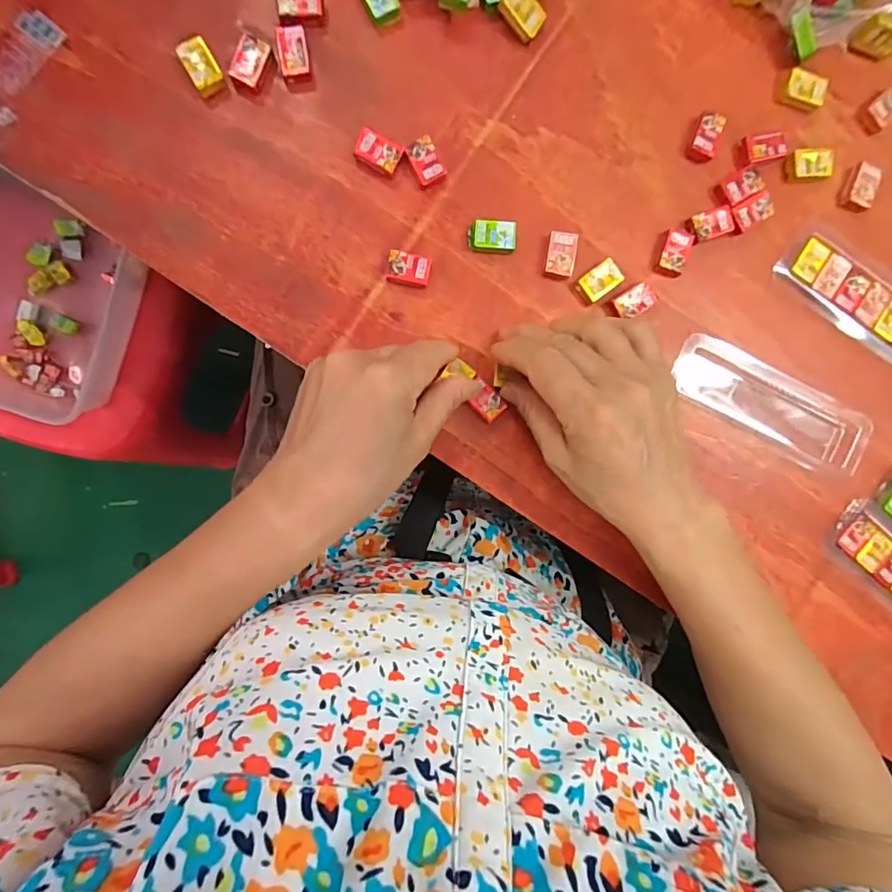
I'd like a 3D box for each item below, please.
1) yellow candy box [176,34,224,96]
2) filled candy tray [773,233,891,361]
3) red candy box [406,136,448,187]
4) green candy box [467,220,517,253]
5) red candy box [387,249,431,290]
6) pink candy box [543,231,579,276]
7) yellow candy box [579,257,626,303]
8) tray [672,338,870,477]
[{"bbox_3d":[-0.138,-0.214,0.271,0.017,0.007,0.028,-32,95,-2],"label":"yellow candy box"},{"bbox_3d":[0.277,-0.088,0.314,0.138,0.010,0.041,31,91,-5],"label":"filled candy tray"},{"bbox_3d":[-0.011,-0.168,0.286,0.019,0.008,0.024,-25,95,-2],"label":"red candy box"},{"bbox_3d":[0.028,-0.126,0.293,0.028,0.009,0.018,5,93,-5],"label":"green candy box"},{"bbox_3d":[-0.022,-0.106,0.290,0.025,0.009,0.019,10,93,-5],"label":"red candy box"},{"bbox_3d":[0.070,-0.117,0.296,0.018,0.009,0.025,8,93,-5],"label":"pink candy box"},{"bbox_3d":[0.096,-0.103,0.299,0.025,0.007,0.018,-39,95,-1],"label":"yellow candy box"},{"bbox_3d":[0.211,-0.027,0.312,0.139,0.006,0.049,27,91,-5],"label":"tray"}]

